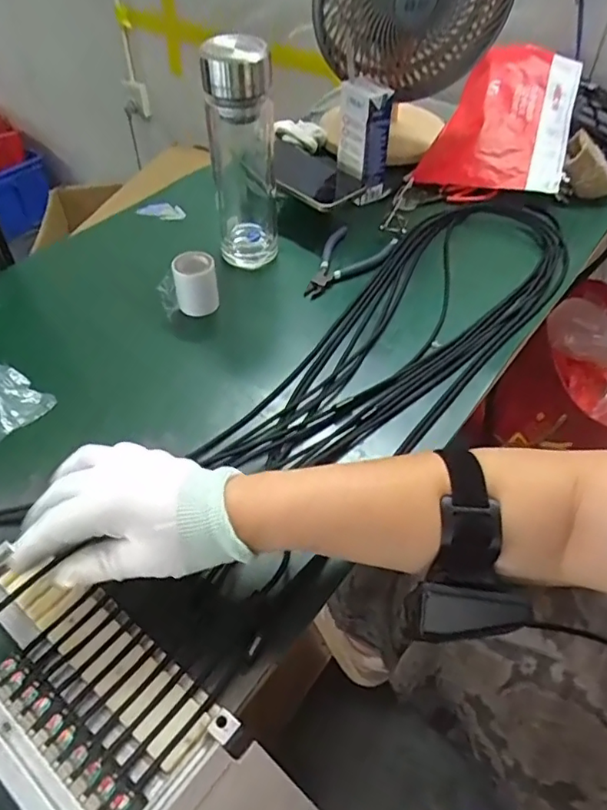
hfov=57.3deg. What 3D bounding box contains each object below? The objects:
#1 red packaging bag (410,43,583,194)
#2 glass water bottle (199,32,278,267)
[{"bbox_3d":[0.269,-0.386,0.765,0.181,0.075,0.225,13,68,15],"label":"red packaging bag"},{"bbox_3d":[-0.063,-0.261,0.579,0.066,0.206,0.064,-3,48,-2],"label":"glass water bottle"}]

